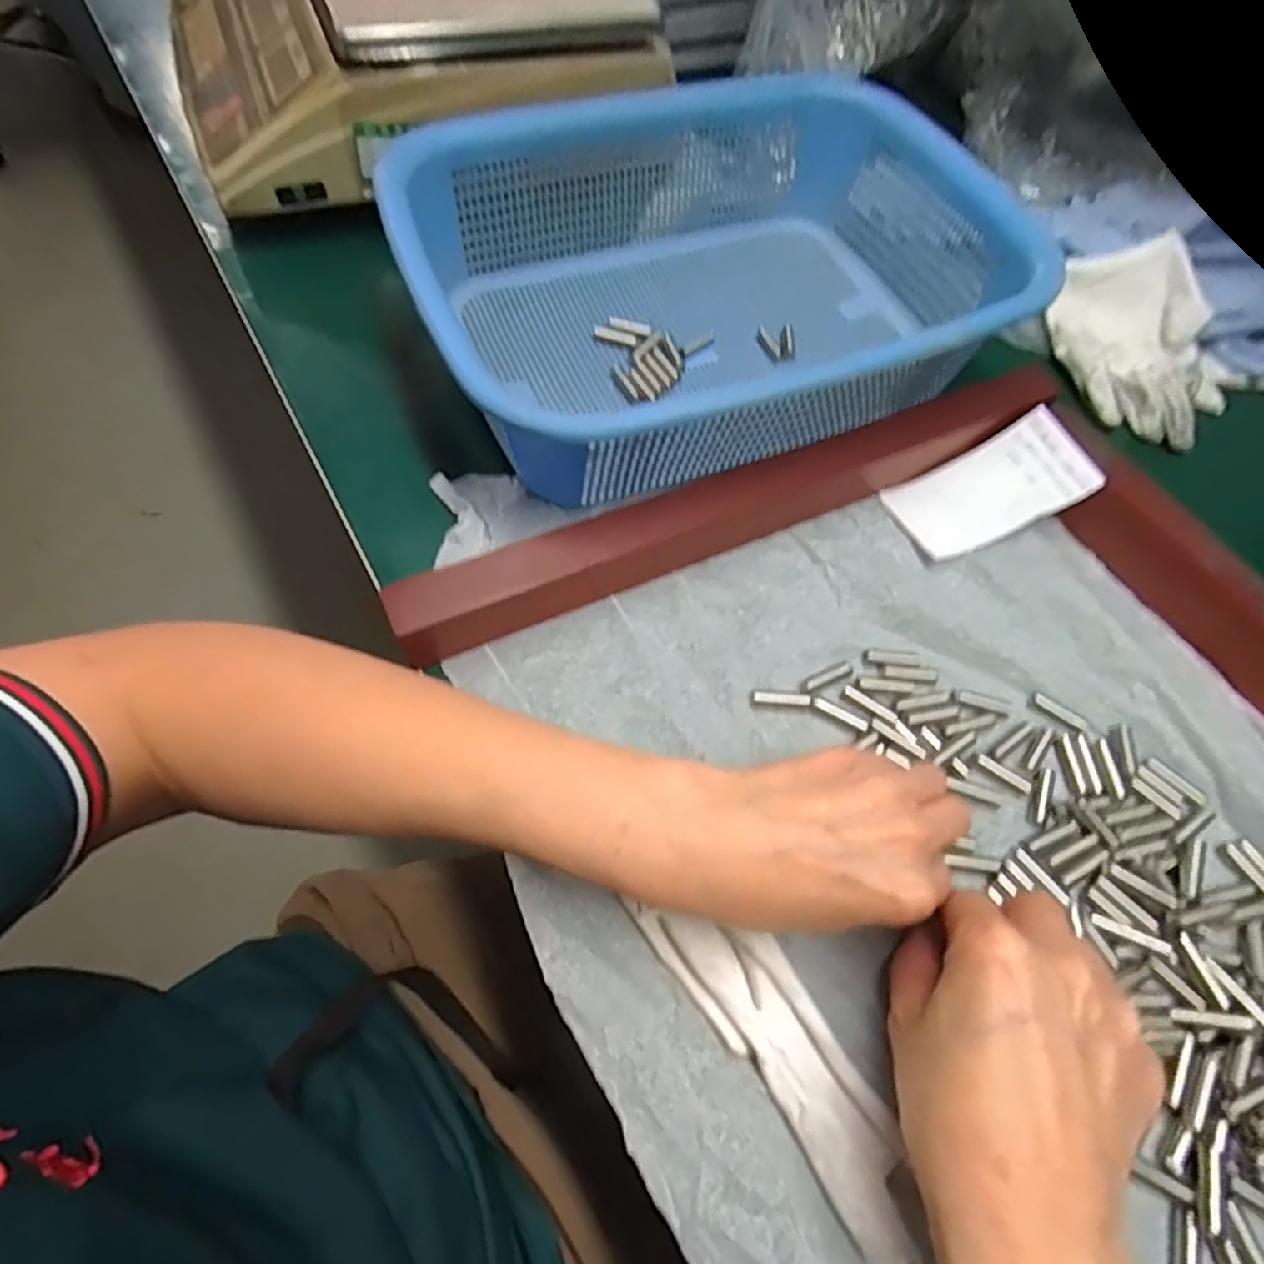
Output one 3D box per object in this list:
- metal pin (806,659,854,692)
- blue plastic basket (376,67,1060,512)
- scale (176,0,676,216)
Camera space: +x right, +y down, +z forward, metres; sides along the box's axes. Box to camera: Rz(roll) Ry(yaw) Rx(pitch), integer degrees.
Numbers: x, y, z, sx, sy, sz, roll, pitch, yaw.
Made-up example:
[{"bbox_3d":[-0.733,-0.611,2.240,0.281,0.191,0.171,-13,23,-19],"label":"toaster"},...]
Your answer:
[{"bbox_3d":[0.098,0.021,0.328,0.028,0.007,0.007,-23,67,-13],"label":"metal pin"},{"bbox_3d":[0.055,-0.211,0.392,0.342,0.090,0.245,-21,67,-12],"label":"blue plastic basket"},{"bbox_3d":[-0.168,-0.450,0.495,0.318,0.104,0.265,-15,65,-13],"label":"scale"}]

